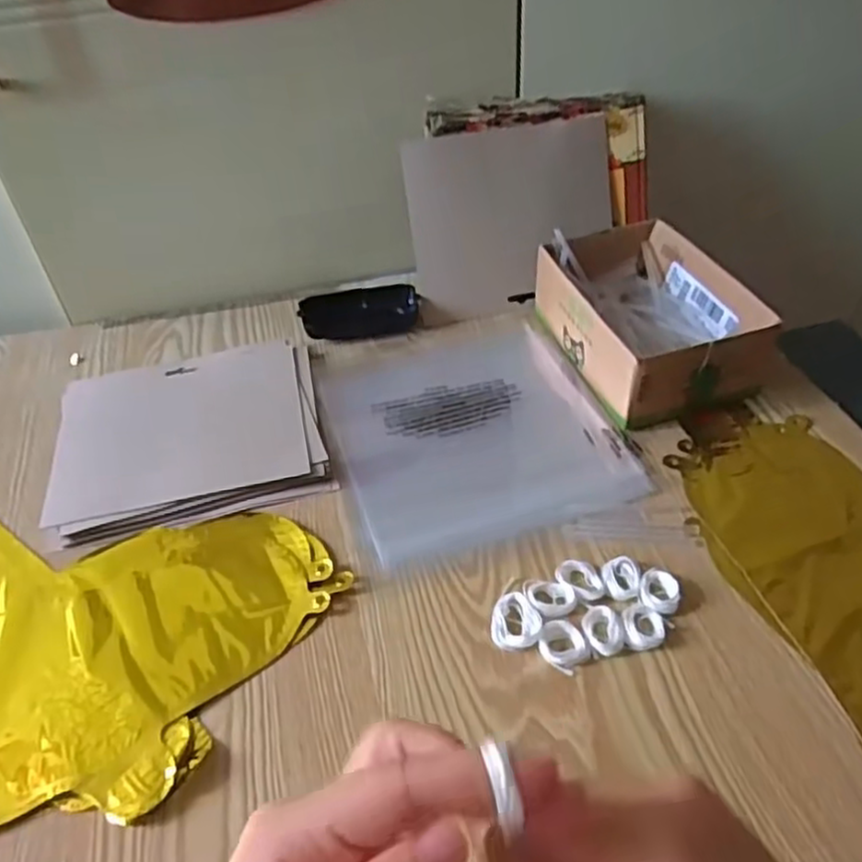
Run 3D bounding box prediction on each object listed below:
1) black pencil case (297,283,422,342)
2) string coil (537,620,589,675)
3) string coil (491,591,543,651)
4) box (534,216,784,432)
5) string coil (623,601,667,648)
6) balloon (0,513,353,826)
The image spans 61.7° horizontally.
[{"bbox_3d":[-0.066,-0.117,0.694,0.113,0.025,0.061,-12,43,-8],"label":"black pencil case"},{"bbox_3d":[0.078,0.127,0.423,0.027,0.008,0.029,-2,43,2],"label":"string coil"},{"bbox_3d":[0.052,0.116,0.440,0.030,0.005,0.036,-6,43,-1],"label":"string coil"},{"bbox_3d":[0.180,-0.095,0.610,0.136,0.068,0.186,-17,44,-13],"label":"box"},{"bbox_3d":[0.127,0.116,0.430,0.024,0.004,0.029,0,43,4],"label":"string coil"},{"bbox_3d":[-0.303,0.104,0.474,0.423,0.018,0.252,16,47,21],"label":"balloon"}]

